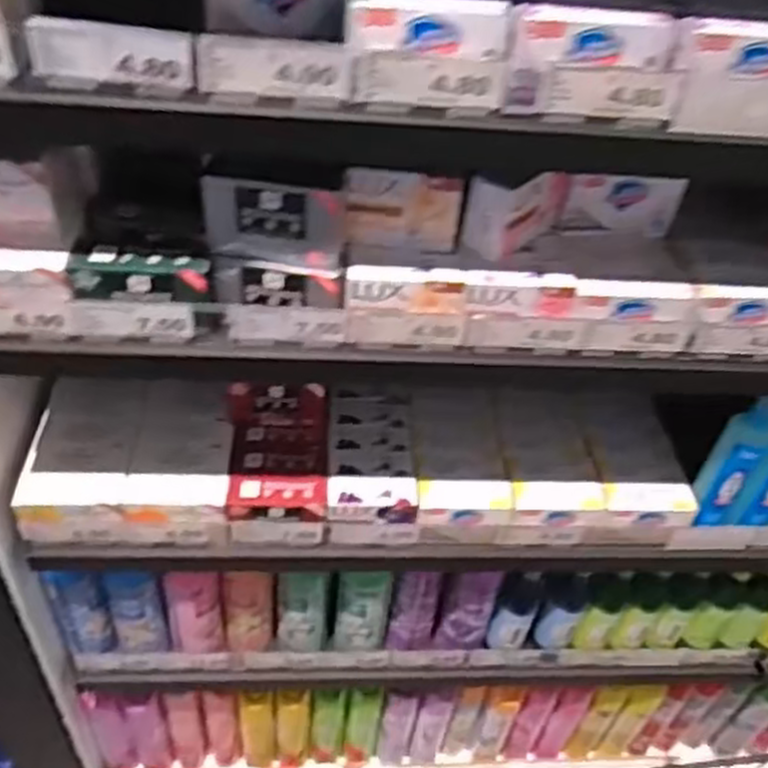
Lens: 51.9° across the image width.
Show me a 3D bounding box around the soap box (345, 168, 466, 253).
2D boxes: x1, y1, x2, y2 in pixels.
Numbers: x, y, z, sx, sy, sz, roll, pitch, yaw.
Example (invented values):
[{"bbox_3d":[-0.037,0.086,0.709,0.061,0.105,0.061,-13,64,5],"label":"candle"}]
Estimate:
[{"bbox_3d":[0.016,-0.131,0.600,0.088,0.058,0.025,4,43,-3],"label":"soap box"}]

